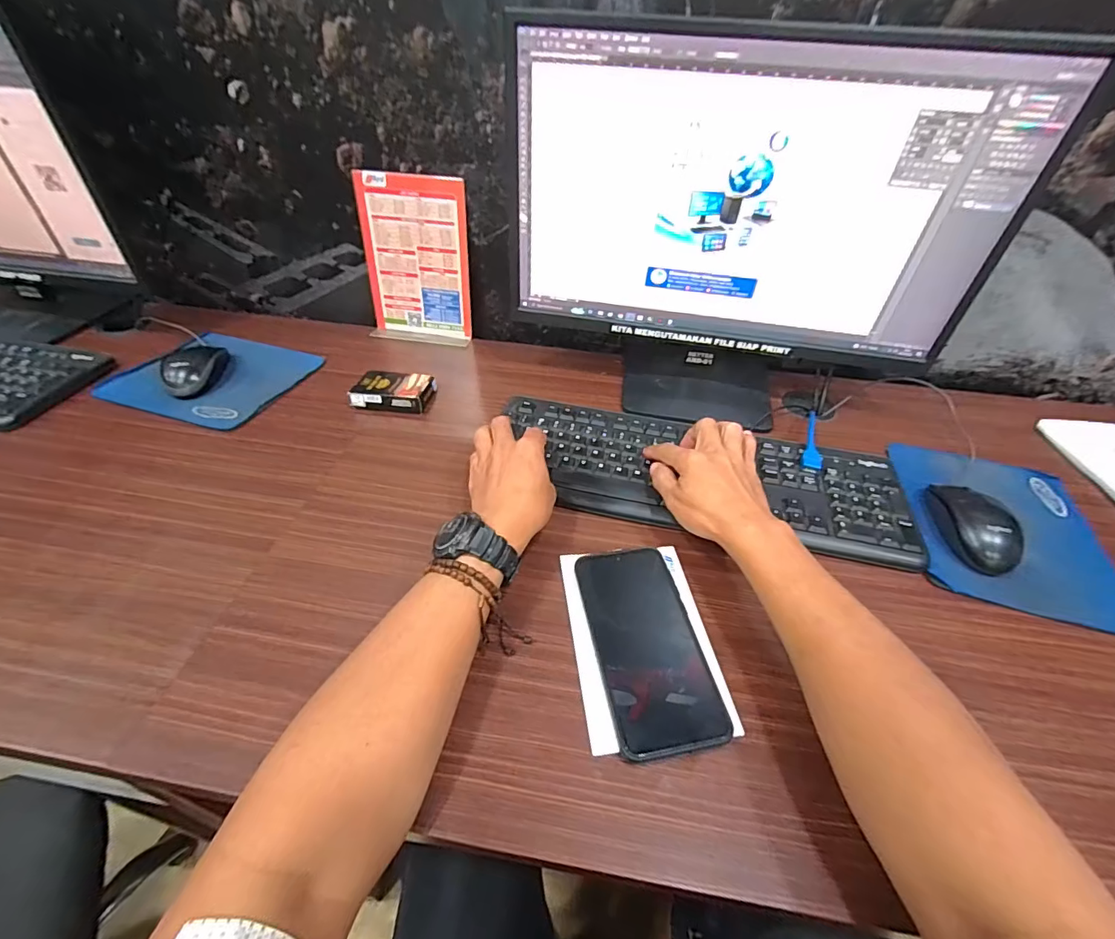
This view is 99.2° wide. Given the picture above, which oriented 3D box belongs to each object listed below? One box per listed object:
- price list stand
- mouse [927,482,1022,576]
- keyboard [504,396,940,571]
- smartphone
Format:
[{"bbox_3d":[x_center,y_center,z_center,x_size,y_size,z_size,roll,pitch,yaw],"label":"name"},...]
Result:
[{"bbox_3d":[-0.202,-0.289,0.674,0.150,0.207,0.055,8,46,6],"label":"price list stand"},{"bbox_3d":[0.398,0.050,0.455,0.054,0.032,0.098,-3,46,-5],"label":"mouse"},{"bbox_3d":[0.143,0.004,0.505,0.419,0.021,0.154,12,46,9],"label":"keyboard"},{"bbox_3d":[0.068,0.133,0.371,0.078,0.013,0.159,-7,46,-9],"label":"smartphone"}]

